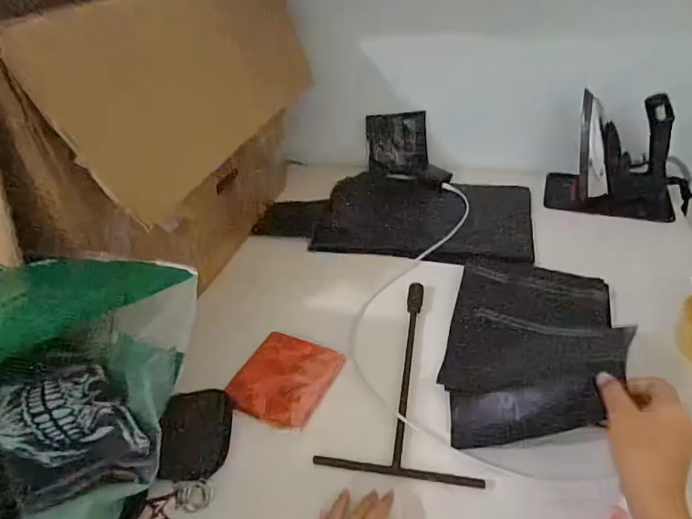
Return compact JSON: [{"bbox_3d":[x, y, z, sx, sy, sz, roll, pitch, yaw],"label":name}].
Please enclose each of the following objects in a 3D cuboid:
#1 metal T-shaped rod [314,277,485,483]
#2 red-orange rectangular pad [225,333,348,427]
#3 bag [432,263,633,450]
[{"bbox_3d":[0.077,0.133,0.592,0.175,0.013,0.294,3,38,9],"label":"metal T-shaped rod"},{"bbox_3d":[-0.080,0.153,0.589,0.116,0.013,0.126,13,41,22],"label":"red-orange rectangular pad"},{"bbox_3d":[0.243,0.087,0.582,0.208,0.086,0.338,9,39,17],"label":"bag"}]

